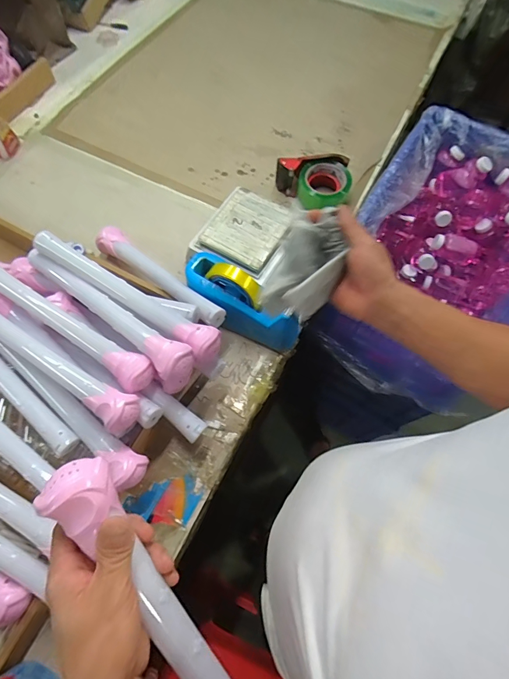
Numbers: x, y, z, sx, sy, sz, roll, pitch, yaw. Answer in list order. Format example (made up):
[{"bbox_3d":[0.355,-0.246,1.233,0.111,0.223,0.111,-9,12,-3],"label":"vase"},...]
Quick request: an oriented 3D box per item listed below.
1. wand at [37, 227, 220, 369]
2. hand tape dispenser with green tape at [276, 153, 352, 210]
[{"bbox_3d":[-0.187,-0.066,0.545,0.314,0.046,0.051,29,67,9],"label":"wand"},{"bbox_3d":[0.127,-0.320,0.774,0.132,0.076,0.115,-19,68,-12],"label":"hand tape dispenser with green tape"}]

